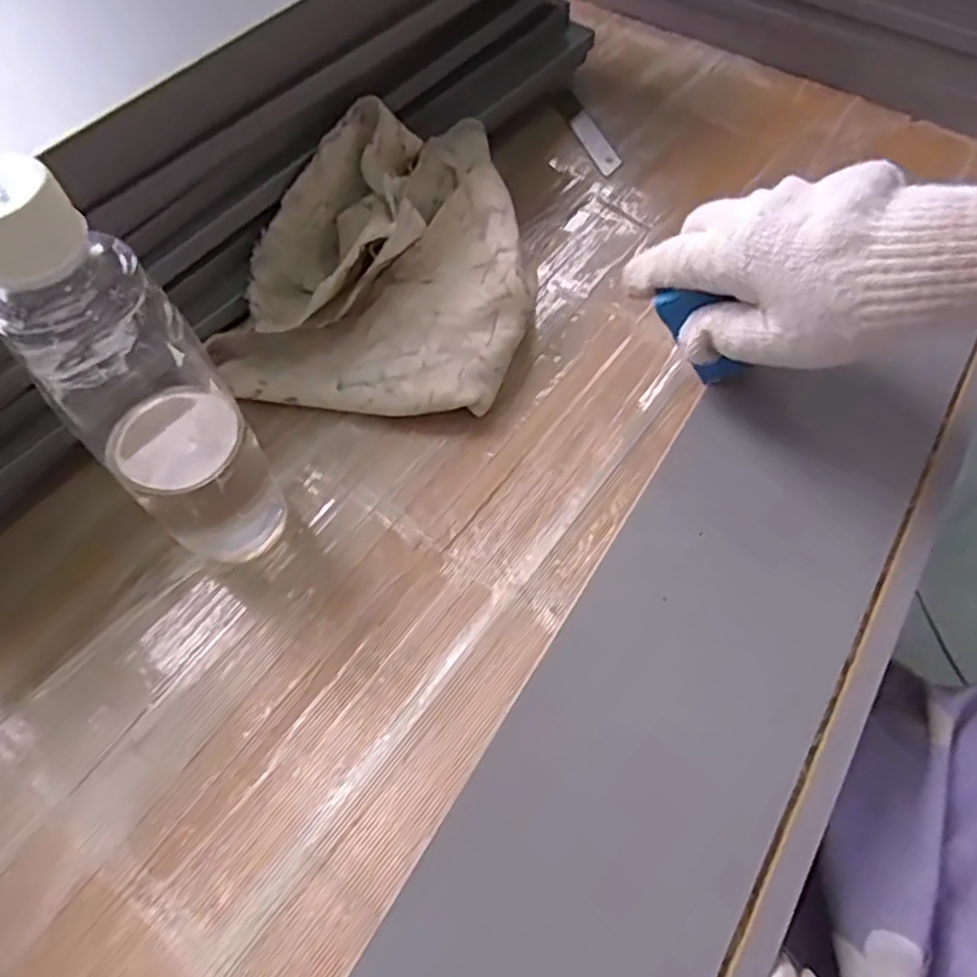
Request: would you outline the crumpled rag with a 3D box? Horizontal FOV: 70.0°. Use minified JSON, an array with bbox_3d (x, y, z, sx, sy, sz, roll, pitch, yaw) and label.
[{"bbox_3d":[-0.055,-0.140,0.392,0.167,0.058,0.197,8,61,7],"label":"crumpled rag"}]

